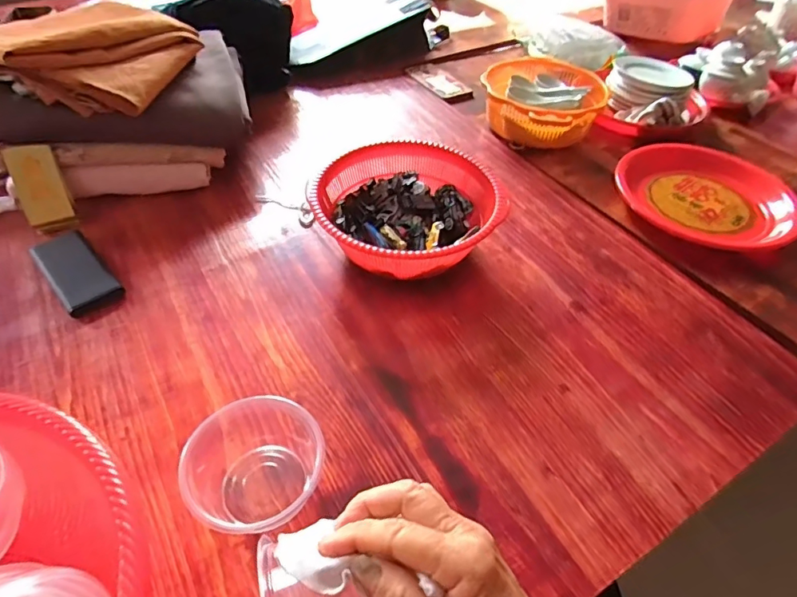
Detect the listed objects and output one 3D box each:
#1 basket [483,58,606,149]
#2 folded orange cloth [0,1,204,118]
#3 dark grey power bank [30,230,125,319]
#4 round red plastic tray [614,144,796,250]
[{"bbox_3d":[0.256,-0.356,0.886,0.202,0.078,0.268,21,51,18],"label":"basket"},{"bbox_3d":[-0.437,-0.346,0.686,0.244,0.077,0.221,9,47,6],"label":"folded orange cloth"},{"bbox_3d":[-0.405,-0.034,0.620,0.063,0.020,0.150,-34,56,-28],"label":"dark grey power bank"},{"bbox_3d":[0.459,-0.155,0.738,0.251,0.033,0.216,7,48,5],"label":"round red plastic tray"}]

